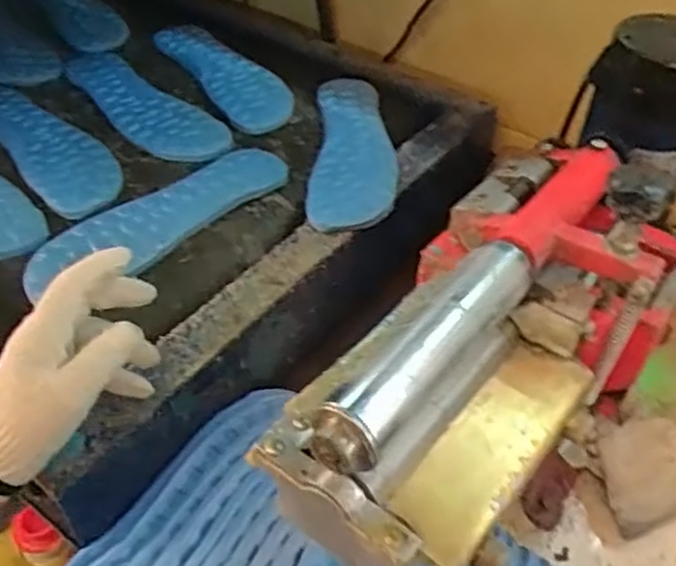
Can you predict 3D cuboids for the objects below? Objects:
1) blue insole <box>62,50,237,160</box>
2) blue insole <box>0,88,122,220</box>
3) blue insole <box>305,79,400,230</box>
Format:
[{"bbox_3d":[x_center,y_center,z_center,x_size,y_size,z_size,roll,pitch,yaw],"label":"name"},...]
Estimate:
[{"bbox_3d":[-0.215,-0.192,0.777,0.251,0.013,0.078,35,61,27],"label":"blue insole"},{"bbox_3d":[-0.298,-0.141,0.733,0.082,0.014,0.260,-32,53,-28],"label":"blue insole"},{"bbox_3d":[0.016,-0.139,0.726,0.080,0.024,0.254,2,45,2],"label":"blue insole"}]

